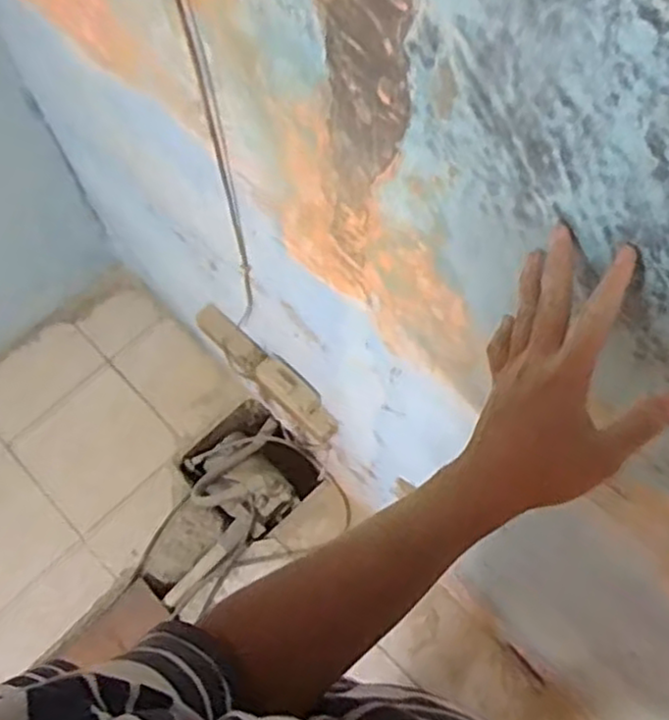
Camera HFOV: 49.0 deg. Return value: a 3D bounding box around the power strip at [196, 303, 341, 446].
[{"bbox_3d":[-0.141,0.007,1.344,0.359,0.088,0.054,41,73,18],"label":"power strip"}]

